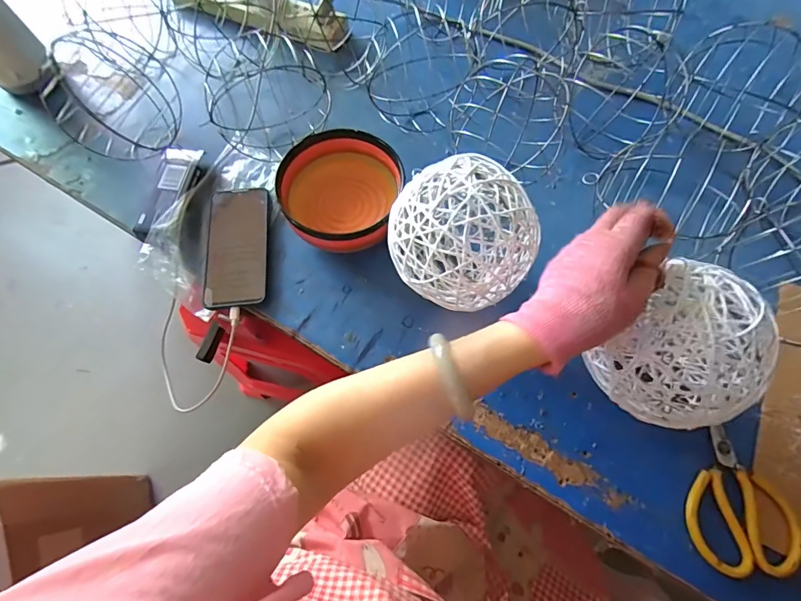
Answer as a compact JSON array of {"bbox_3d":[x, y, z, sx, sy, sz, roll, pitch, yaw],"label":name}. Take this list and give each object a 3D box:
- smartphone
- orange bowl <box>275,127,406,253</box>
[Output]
[{"bbox_3d":[-0.206,-0.071,0.528,0.076,0.016,0.169,-4,68,1],"label":"smartphone"},{"bbox_3d":[-0.070,-0.133,0.515,0.140,0.072,0.150,-1,68,2],"label":"orange bowl"}]

